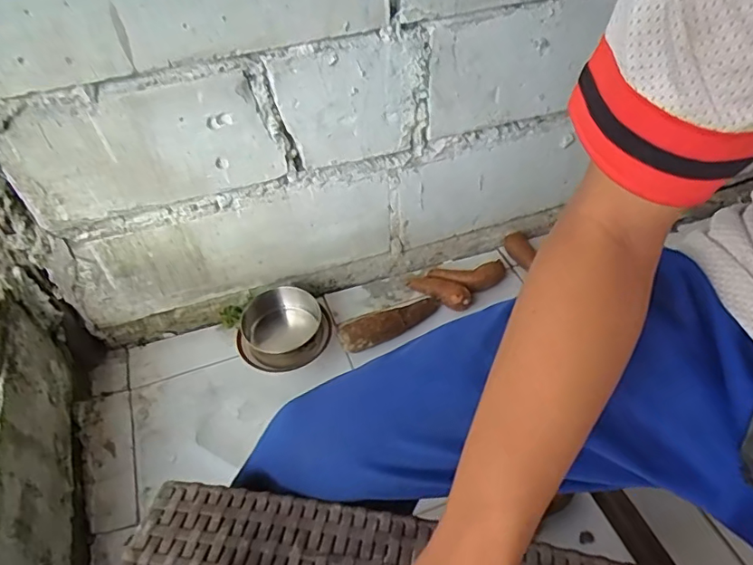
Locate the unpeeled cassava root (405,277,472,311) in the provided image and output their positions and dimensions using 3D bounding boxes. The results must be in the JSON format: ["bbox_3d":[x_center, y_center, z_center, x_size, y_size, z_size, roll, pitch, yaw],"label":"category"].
[{"bbox_3d":[0.125,0.012,1.063,0.135,0.044,0.037,27,54,25],"label":"unpeeled cassava root"}]

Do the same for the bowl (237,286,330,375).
[{"bbox_3d":[-0.171,0.095,0.984,0.166,0.090,0.149,-13,48,-10],"label":"bowl"}]

